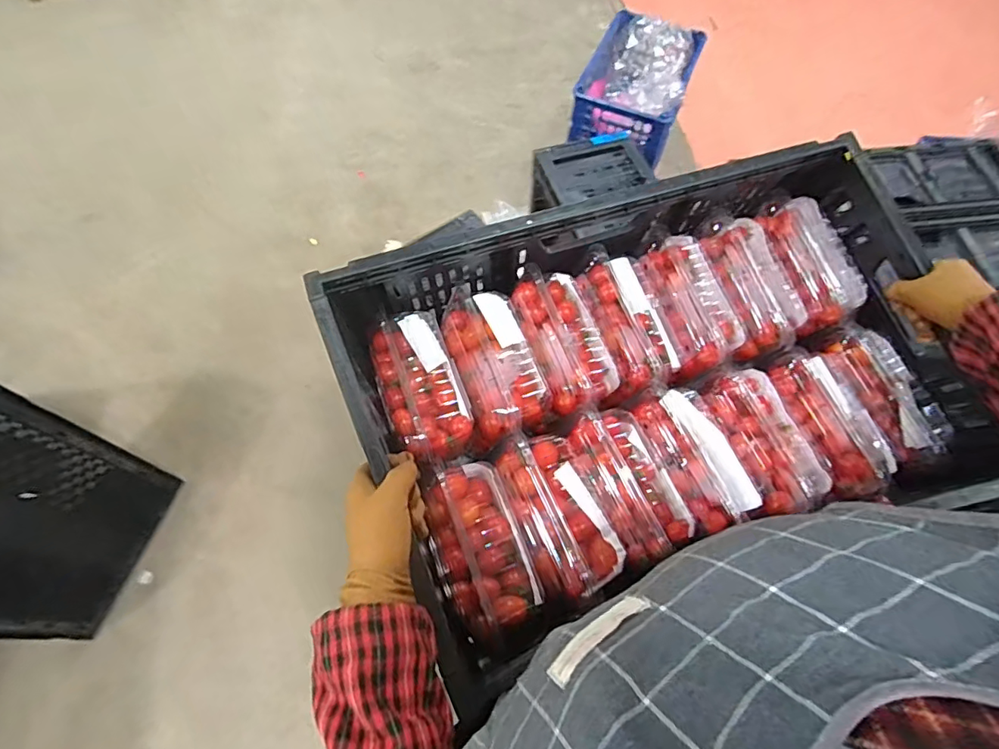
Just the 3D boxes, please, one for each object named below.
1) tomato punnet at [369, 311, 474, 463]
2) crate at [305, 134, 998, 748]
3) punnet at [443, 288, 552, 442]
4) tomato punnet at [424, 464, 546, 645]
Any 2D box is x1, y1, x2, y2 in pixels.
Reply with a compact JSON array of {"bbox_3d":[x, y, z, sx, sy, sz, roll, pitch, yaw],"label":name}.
[{"bbox_3d":[-0.083,0.010,0.539,0.079,0.060,0.155,-18,67,-12],"label":"tomato punnet"},{"bbox_3d":[0.164,-0.004,0.521,0.581,0.133,0.376,-21,66,-9],"label":"crate"},{"bbox_3d":[-0.003,-0.011,0.556,0.081,0.065,0.166,-18,67,-12],"label":"punnet"},{"bbox_3d":[-0.020,0.158,0.483,0.083,0.061,0.155,-19,67,-12],"label":"tomato punnet"}]

